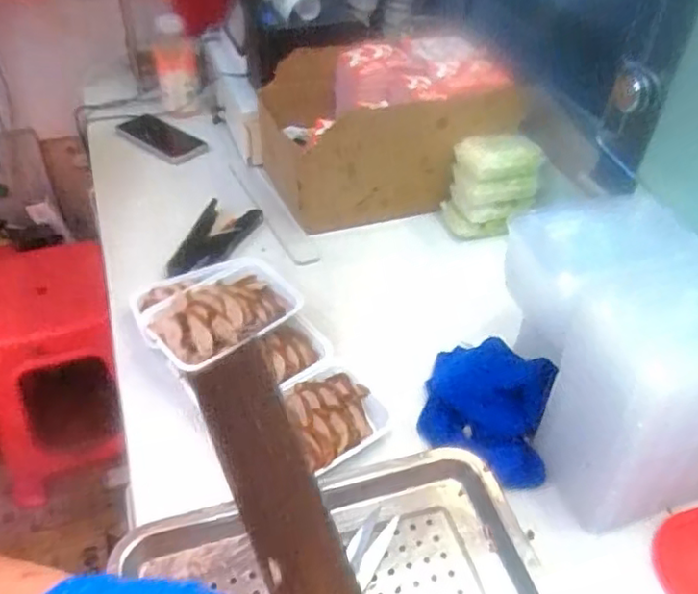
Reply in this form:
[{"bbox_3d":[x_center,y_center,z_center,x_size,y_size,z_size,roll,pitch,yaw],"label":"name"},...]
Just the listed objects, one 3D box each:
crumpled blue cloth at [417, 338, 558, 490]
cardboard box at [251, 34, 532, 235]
[{"bbox_3d":[0.146,0.108,0.660,0.134,0.078,0.135,14,44,13],"label":"crumpled blue cloth"},{"bbox_3d":[0.046,-0.254,0.966,0.349,0.194,0.215,-9,43,-12],"label":"cardboard box"}]

